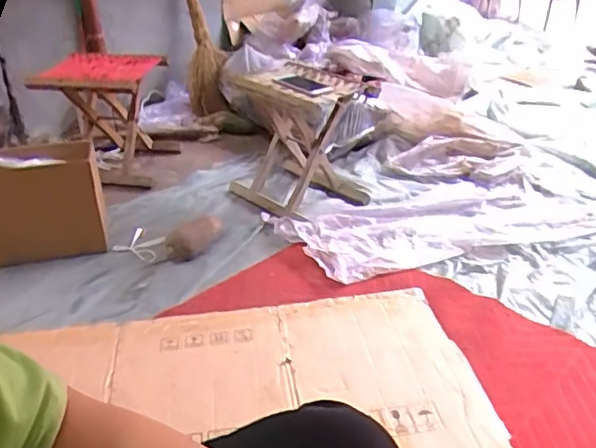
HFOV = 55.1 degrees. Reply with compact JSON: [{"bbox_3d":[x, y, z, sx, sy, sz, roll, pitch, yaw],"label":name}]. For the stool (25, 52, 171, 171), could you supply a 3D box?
[{"bbox_3d":[-0.577,-0.338,1.735,0.340,0.326,0.266,7,35,13],"label":"stool"}]

